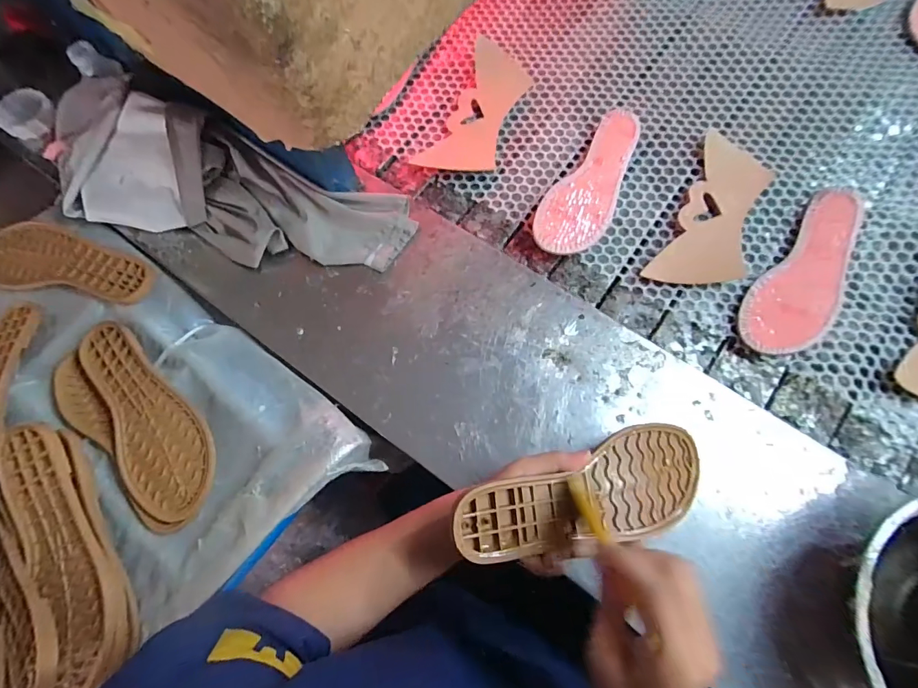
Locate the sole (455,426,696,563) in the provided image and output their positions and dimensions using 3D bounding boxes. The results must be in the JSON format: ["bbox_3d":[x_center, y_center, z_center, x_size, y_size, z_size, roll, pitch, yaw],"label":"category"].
[{"bbox_3d":[0.110,0.126,0.353,0.228,0.017,0.079,-9,68,-19],"label":"sole"}]

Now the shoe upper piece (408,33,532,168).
[{"bbox_3d":[0.028,-0.313,0.569,0.097,0.028,0.199,25,76,12],"label":"shoe upper piece"}]

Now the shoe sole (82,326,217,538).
[{"bbox_3d":[-0.332,0.074,0.435,0.093,0.012,0.237,-44,75,-9],"label":"shoe sole"}]

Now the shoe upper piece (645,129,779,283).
[{"bbox_3d":[0.311,-0.160,0.504,0.093,0.027,0.226,27,77,12],"label":"shoe upper piece"}]

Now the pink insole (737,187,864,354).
[{"bbox_3d":[0.396,-0.083,0.476,0.083,0.012,0.240,39,79,14],"label":"pink insole"}]

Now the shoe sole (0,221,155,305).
[{"bbox_3d":[-0.466,-0.099,0.505,0.234,0.012,0.084,9,74,7],"label":"shoe sole"}]

